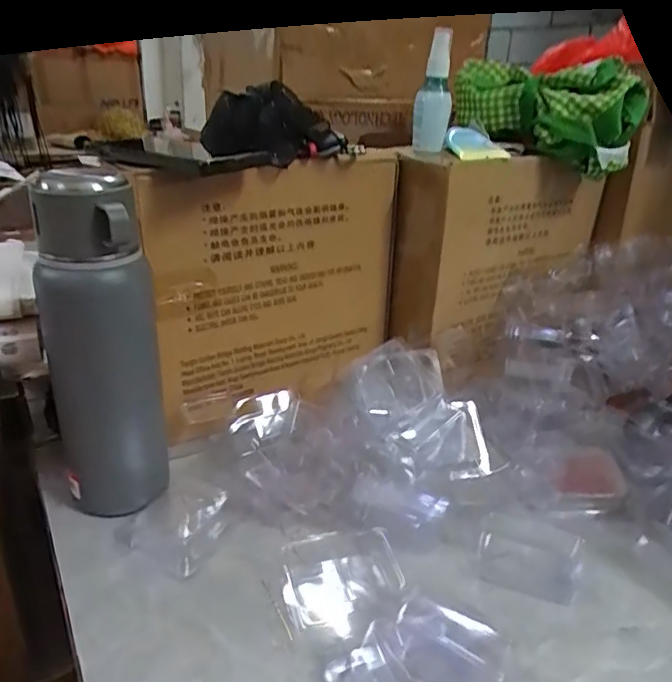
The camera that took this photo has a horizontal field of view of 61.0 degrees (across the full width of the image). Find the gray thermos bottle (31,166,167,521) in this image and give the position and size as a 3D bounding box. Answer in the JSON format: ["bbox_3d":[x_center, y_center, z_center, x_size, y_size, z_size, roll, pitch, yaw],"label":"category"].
[{"bbox_3d":[-0.184,0.009,0.448,0.079,0.269,0.085,-8,27,-23],"label":"gray thermos bottle"}]

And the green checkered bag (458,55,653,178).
[{"bbox_3d":[0.228,-0.254,0.637,0.101,0.099,0.194,-11,28,-28],"label":"green checkered bag"}]

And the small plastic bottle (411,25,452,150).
[{"bbox_3d":[0.102,-0.259,0.595,0.036,0.114,0.033,7,25,9],"label":"small plastic bottle"}]

